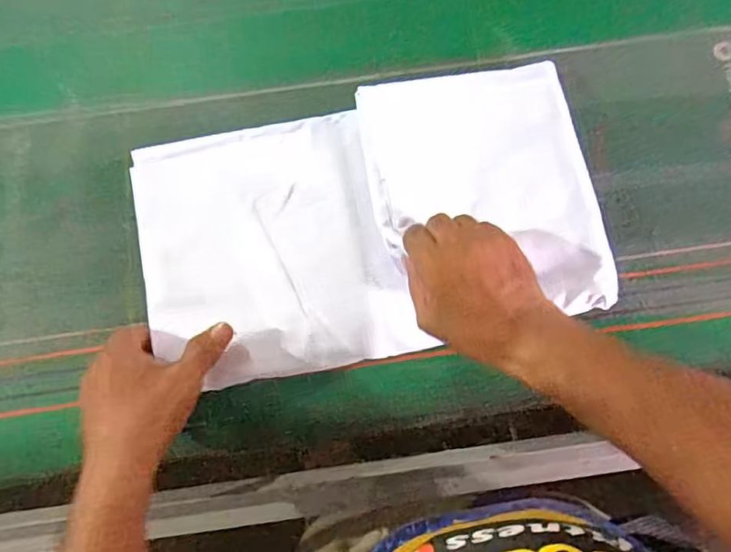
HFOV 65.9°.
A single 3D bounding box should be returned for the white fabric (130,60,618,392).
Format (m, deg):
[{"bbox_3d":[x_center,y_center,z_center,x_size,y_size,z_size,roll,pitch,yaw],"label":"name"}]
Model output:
[{"bbox_3d":[0.000,-0.049,0.499,0.390,0.034,0.234,-12,79,-2],"label":"white fabric"}]

